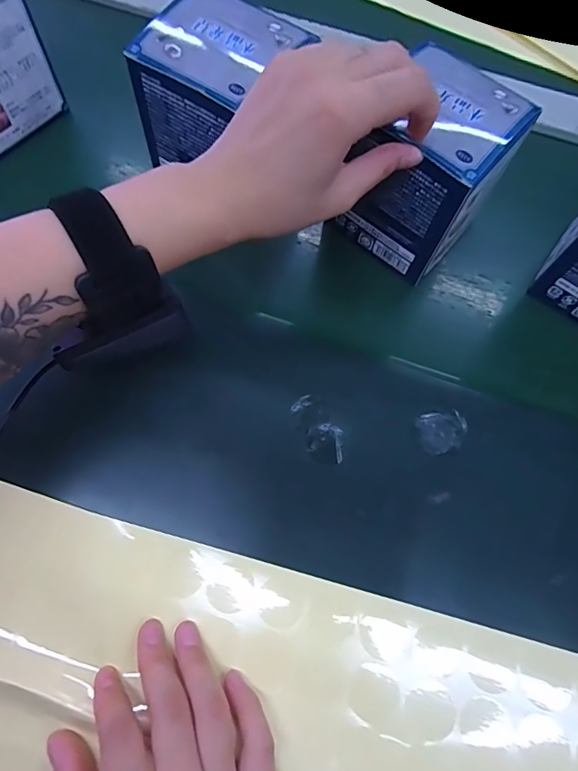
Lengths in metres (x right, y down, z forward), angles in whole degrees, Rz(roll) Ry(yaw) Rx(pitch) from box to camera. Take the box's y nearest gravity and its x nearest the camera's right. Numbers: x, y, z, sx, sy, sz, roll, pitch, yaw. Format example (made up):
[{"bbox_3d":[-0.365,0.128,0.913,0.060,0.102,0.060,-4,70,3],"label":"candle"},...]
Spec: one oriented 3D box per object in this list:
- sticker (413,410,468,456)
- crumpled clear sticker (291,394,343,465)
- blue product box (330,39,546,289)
[{"bbox_3d":[0.092,0.027,0.279,0.030,0.004,0.024,-13,68,-10],"label":"sticker"},{"bbox_3d":[0.018,0.026,0.278,0.021,0.005,0.043,-20,69,-13],"label":"crumpled clear sticker"},{"bbox_3d":[0.083,-0.126,0.287,0.076,0.097,0.071,35,70,11],"label":"blue product box"}]

